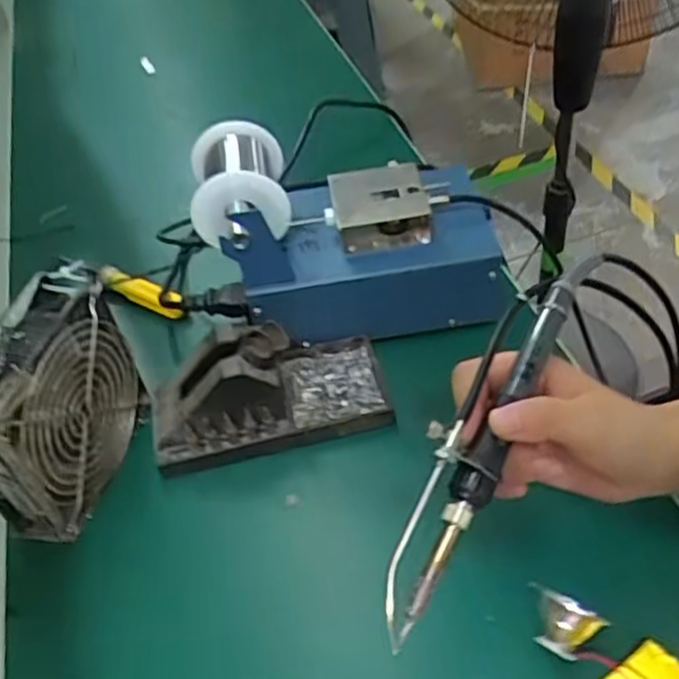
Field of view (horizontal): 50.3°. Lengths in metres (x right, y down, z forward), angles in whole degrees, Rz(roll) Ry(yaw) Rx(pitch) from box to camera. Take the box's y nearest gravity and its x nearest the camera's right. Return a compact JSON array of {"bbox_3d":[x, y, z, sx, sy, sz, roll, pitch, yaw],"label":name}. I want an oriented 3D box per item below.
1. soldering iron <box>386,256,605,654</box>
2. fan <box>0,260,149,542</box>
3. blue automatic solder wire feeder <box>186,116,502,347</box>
[{"bbox_3d":[0.067,0.036,0.329,0.028,0.022,0.202,21,69,26],"label":"soldering iron"},{"bbox_3d":[-0.174,0.046,0.458,0.044,0.140,0.128,6,48,14],"label":"fan"},{"bbox_3d":[0.004,-0.090,0.536,0.202,0.121,0.135,-9,46,0],"label":"blue automatic solder wire feeder"}]

